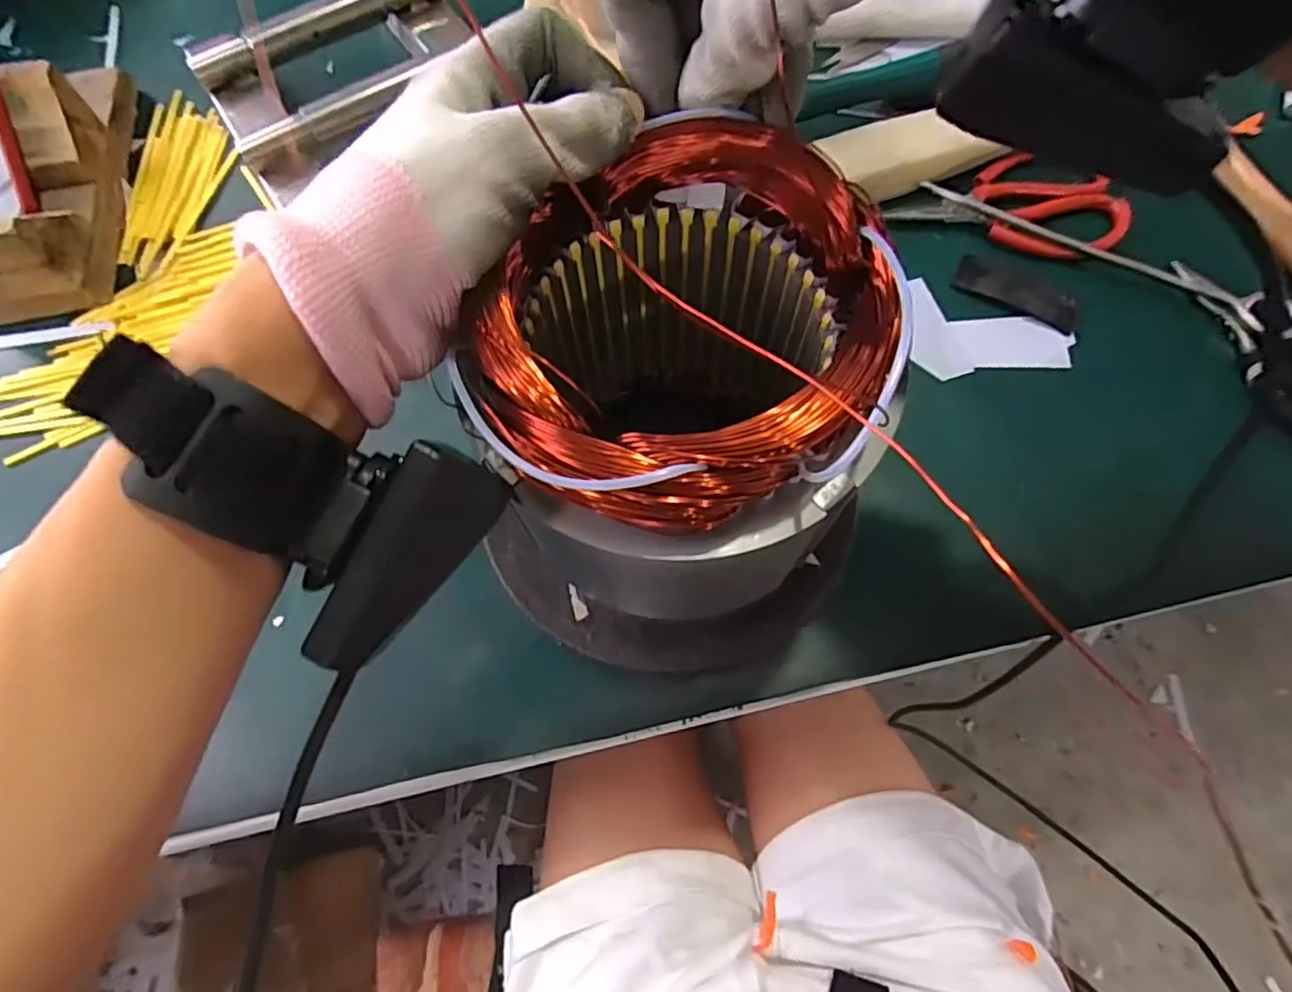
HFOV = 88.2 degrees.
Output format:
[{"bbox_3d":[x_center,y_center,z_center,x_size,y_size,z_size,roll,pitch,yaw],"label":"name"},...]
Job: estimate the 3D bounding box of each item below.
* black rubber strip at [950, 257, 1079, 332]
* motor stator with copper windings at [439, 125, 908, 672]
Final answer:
[{"bbox_3d":[0.222,-0.122,0.398,0.072,0.009,0.025,31,73,13],"label":"black rubber strip"},{"bbox_3d":[0.008,-0.013,0.269,0.153,0.171,0.149,-1,68,2],"label":"motor stator with copper windings"}]

